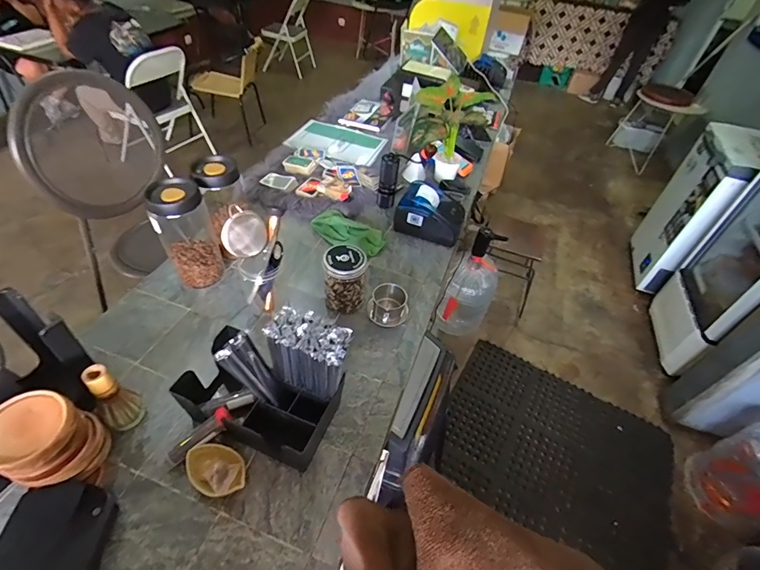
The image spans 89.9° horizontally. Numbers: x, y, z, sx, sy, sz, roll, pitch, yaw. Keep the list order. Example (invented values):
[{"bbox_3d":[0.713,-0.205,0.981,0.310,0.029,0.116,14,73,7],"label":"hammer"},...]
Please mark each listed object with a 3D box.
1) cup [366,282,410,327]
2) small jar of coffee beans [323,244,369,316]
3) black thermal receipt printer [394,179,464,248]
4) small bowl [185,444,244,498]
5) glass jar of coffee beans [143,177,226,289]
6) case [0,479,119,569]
[{"bbox_3d":[0.014,0.046,0.829,0.080,0.064,0.081,3,46,-4],"label":"cup"},{"bbox_3d":[-0.074,-0.010,0.818,0.086,0.139,0.081,3,46,-4],"label":"small jar of coffee beans"},{"bbox_3d":[0.143,-0.199,1.039,0.174,0.110,0.128,21,48,13],"label":"black thermal receipt printer"},{"bbox_3d":[-0.246,0.286,0.583,0.099,0.042,0.066,32,51,22],"label":"small bowl"},{"bbox_3d":[-0.410,-0.112,0.808,0.102,0.223,0.112,-19,52,-23],"label":"glass jar of coffee beans"},{"bbox_3d":[-0.423,0.353,0.487,0.114,0.064,0.175,2,46,-5],"label":"case"}]

